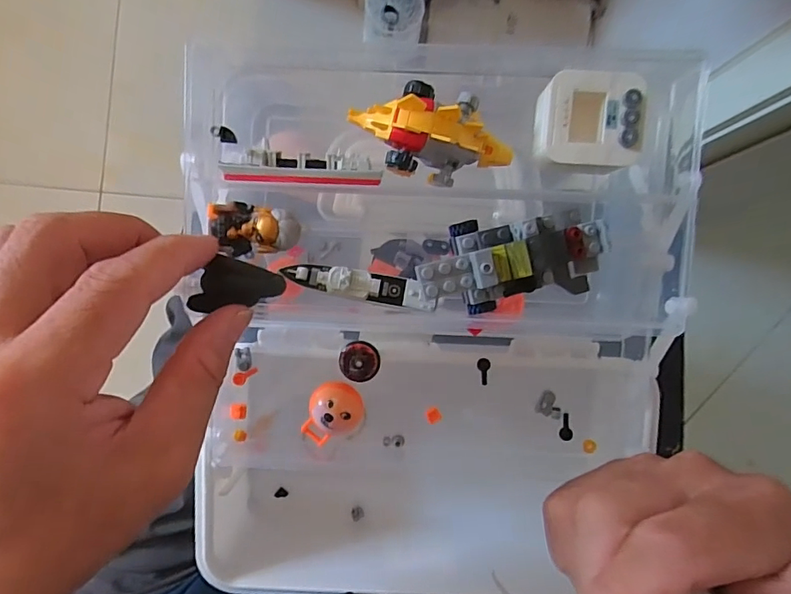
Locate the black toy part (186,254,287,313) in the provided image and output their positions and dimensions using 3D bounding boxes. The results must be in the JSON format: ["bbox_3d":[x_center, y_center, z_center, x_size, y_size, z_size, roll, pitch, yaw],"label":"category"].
[{"bbox_3d":[-0.073,-0.006,0.224,0.041,0.008,0.022,0,86,-18],"label":"black toy part"}]

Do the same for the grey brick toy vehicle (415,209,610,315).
[{"bbox_3d":[0.053,-0.016,0.219,0.088,0.023,0.039,-10,88,-9],"label":"grey brick toy vehicle"}]

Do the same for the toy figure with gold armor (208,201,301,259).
[{"bbox_3d":[-0.067,-0.031,0.228,0.042,0.013,0.023,12,85,-7],"label":"toy figure with gold armor"}]

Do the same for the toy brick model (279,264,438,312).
[{"bbox_3d":[-0.017,-0.006,0.235,0.073,0.010,0.013,10,85,-7],"label":"toy brick model"}]

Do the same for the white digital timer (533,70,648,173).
[{"bbox_3d":[0.085,-0.077,0.218,0.045,0.019,0.041,0,96,7],"label":"white digital timer"}]

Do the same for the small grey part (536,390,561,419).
[{"bbox_3d":[0.089,0.061,0.278,0.012,0.008,0.014,21,84,-6],"label":"small grey part"}]

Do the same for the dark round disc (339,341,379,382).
[{"bbox_3d":[-0.020,0.037,0.276,0.022,0.006,0.023,1,86,-8],"label":"dark round disc"}]

